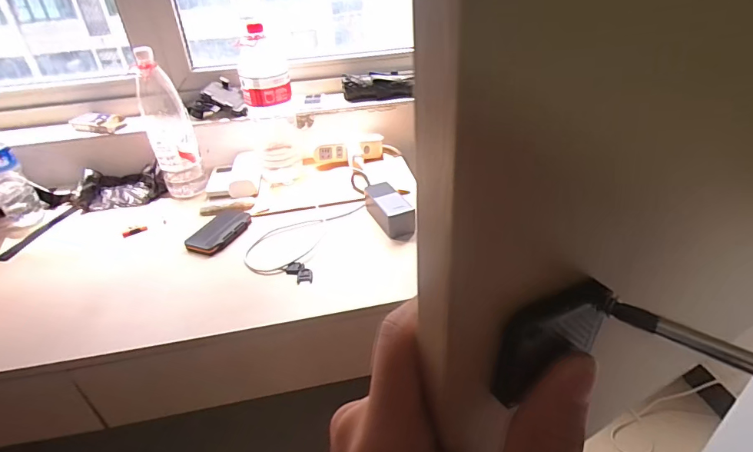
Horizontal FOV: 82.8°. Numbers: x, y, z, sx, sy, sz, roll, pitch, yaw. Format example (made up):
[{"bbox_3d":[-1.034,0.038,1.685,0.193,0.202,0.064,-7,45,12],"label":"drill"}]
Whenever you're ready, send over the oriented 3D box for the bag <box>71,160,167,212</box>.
[{"bbox_3d":[-0.613,-0.092,1.006,0.197,0.062,0.141,-22,37,-26],"label":"bag"}]

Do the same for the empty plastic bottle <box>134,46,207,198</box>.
[{"bbox_3d":[-0.458,-0.215,0.939,0.089,0.290,0.077,-7,33,-5],"label":"empty plastic bottle"}]

